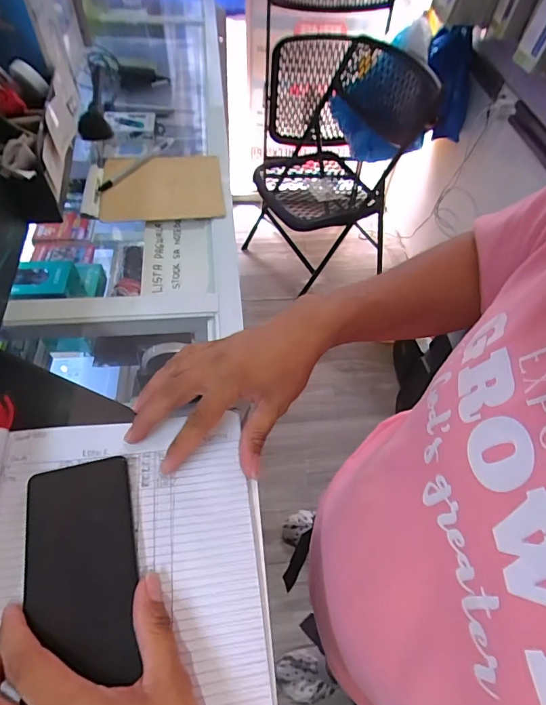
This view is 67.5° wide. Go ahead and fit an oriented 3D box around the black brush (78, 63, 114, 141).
[{"bbox_3d":[-0.270,-0.374,0.612,0.044,0.037,0.149,-11,58,-11],"label":"black brush"}]

